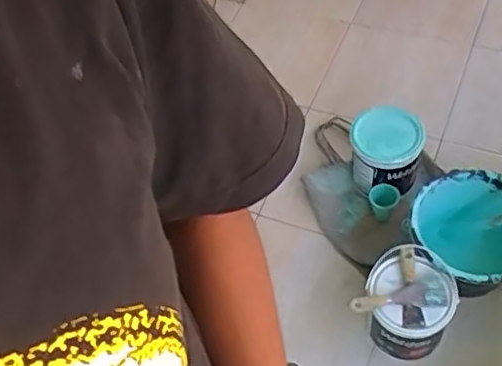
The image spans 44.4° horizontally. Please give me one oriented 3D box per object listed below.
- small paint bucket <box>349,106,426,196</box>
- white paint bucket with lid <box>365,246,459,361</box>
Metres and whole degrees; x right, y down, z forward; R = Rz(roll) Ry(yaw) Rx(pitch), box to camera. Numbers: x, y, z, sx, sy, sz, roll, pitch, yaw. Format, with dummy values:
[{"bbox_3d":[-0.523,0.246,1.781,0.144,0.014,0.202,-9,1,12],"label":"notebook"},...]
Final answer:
[{"bbox_3d":[0.344,-0.070,1.580,0.178,0.187,0.168,-4,56,6],"label":"small paint bucket"},{"bbox_3d":[0.342,0.270,1.360,0.182,0.181,0.177,-4,56,6],"label":"white paint bucket with lid"}]

